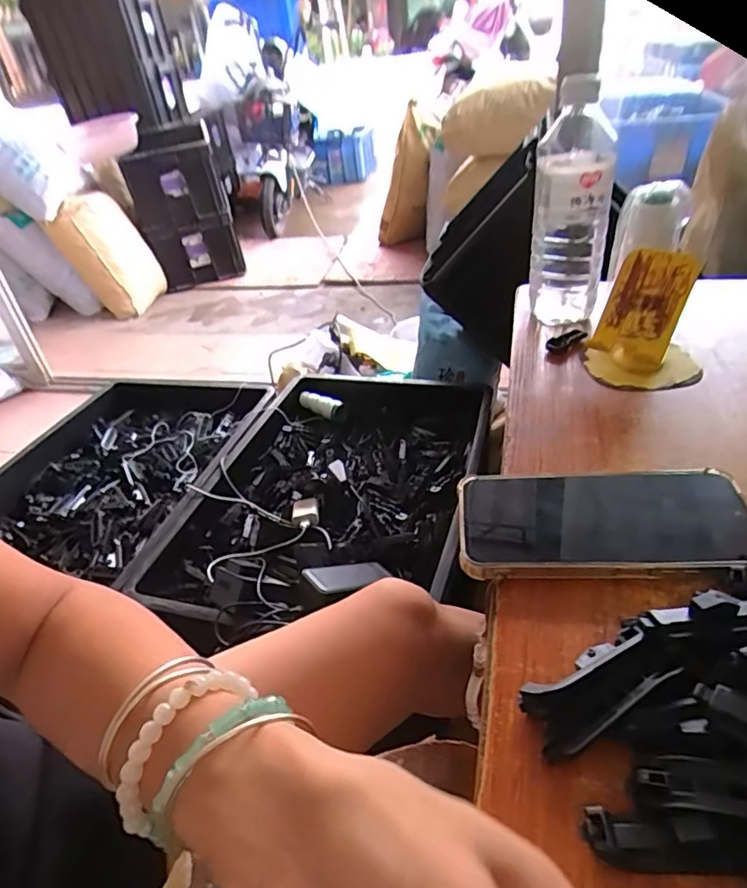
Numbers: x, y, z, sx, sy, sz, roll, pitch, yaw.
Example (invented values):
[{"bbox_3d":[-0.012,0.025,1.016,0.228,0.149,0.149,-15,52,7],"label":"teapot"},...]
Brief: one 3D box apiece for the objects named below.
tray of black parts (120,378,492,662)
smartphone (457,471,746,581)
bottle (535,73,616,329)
[{"bbox_3d":[-0.050,0.042,0.910,0.415,0.078,0.526,5,38,17],"label":"tray of black parts"},{"bbox_3d":[0.137,0.047,0.332,0.165,0.013,0.080,0,35,9],"label":"smartphone"},{"bbox_3d":[0.190,-0.220,0.527,0.064,0.213,0.072,4,38,16],"label":"bottle"}]

